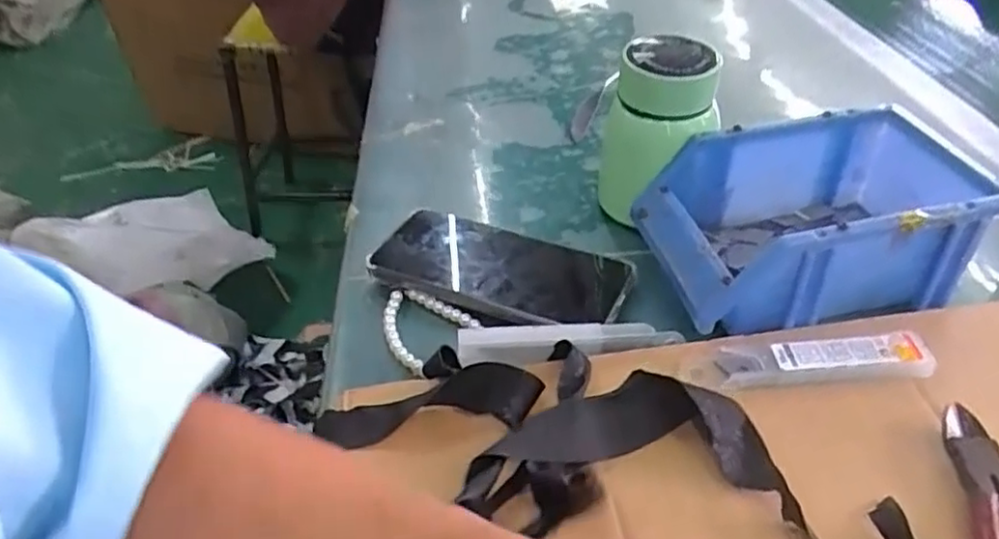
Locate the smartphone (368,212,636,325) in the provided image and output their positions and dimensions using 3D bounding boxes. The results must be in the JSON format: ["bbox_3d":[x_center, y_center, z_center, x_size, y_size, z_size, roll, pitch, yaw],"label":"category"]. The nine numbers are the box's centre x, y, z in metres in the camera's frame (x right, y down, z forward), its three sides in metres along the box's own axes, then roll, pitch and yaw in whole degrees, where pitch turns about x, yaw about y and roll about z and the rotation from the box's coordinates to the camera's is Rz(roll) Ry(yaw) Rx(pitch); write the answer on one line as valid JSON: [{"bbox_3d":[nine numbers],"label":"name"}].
[{"bbox_3d":[0.000,-0.005,0.436,0.158,0.012,0.086,15,43,21],"label":"smartphone"}]

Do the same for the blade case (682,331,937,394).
[{"bbox_3d":[0.161,0.048,0.358,0.124,0.010,0.027,-4,40,0],"label":"blade case"}]

